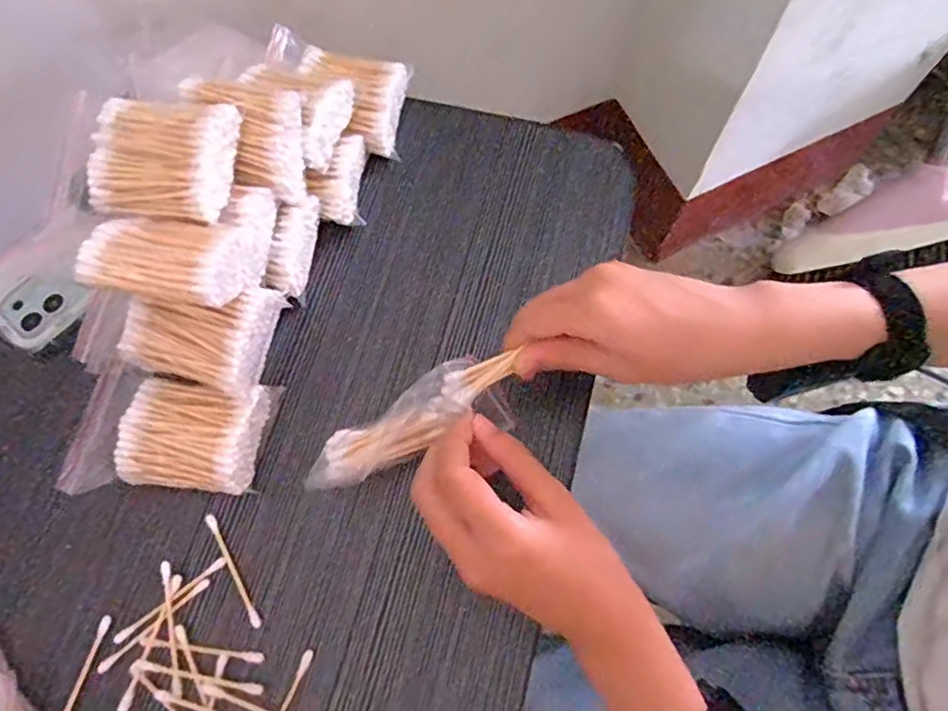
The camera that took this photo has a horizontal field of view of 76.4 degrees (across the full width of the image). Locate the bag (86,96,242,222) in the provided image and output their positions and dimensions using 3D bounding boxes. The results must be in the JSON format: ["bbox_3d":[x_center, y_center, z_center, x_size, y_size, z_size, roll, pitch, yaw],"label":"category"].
[{"bbox_3d":[-0.171,-0.108,0.335,0.073,0.024,0.063,3,92,6],"label":"bag"}]

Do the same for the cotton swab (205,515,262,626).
[{"bbox_3d":[-0.137,0.122,0.343,0.006,0.004,0.069,-31,72,-8],"label":"cotton swab"}]

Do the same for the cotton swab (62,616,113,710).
[{"bbox_3d":[-0.215,0.178,0.327,0.007,0.006,0.067,13,72,7],"label":"cotton swab"}]

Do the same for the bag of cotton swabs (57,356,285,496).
[{"bbox_3d":[-0.176,0.046,0.355,0.105,0.035,0.073,7,71,5],"label":"bag of cotton swabs"}]

